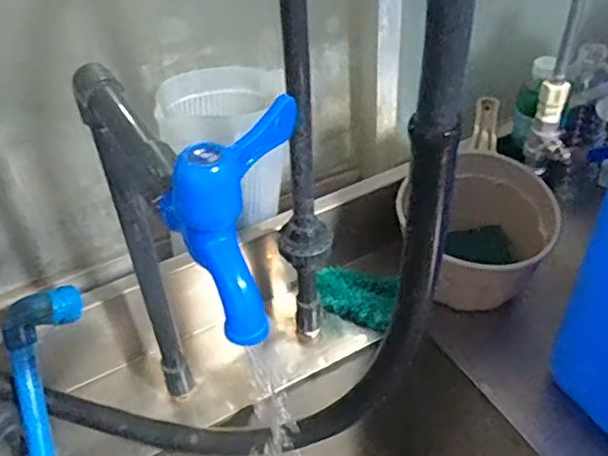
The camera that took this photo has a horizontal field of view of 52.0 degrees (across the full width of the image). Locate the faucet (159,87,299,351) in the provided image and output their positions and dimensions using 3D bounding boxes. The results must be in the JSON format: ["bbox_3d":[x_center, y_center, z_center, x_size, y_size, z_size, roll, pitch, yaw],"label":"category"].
[{"bbox_3d":[-0.031,-0.005,0.279,0.039,0.076,0.074,7,42,13],"label":"faucet"}]

